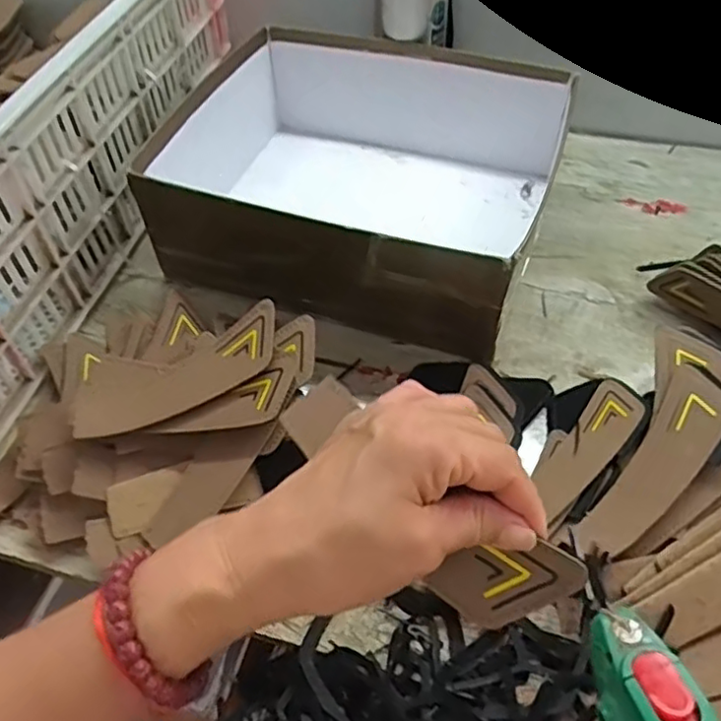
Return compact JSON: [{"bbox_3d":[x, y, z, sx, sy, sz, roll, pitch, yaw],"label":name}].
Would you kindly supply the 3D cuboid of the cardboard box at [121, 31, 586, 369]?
[{"bbox_3d":[0.000,-0.170,0.597,0.329,0.110,0.297,16,53,14],"label":"cardboard box"}]

